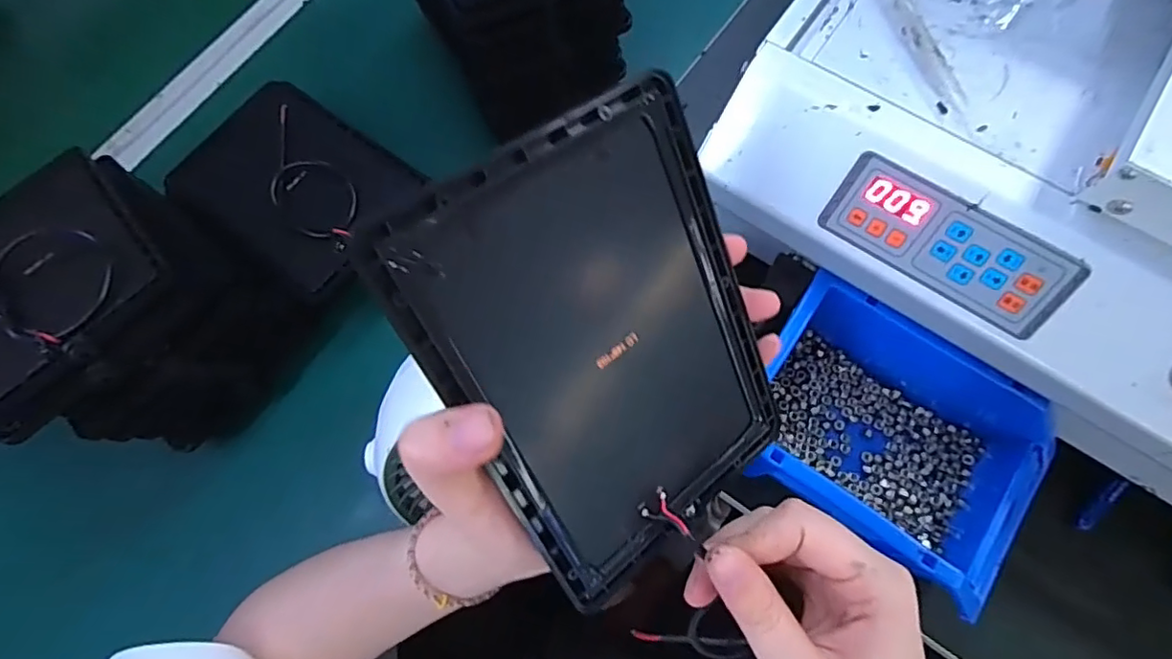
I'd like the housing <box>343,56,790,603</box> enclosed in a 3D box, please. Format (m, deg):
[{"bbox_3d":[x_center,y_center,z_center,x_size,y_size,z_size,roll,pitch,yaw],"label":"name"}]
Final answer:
[{"bbox_3d":[0.012,0.008,0.201,0.114,0.008,0.156,-36,118,-22],"label":"housing"}]

